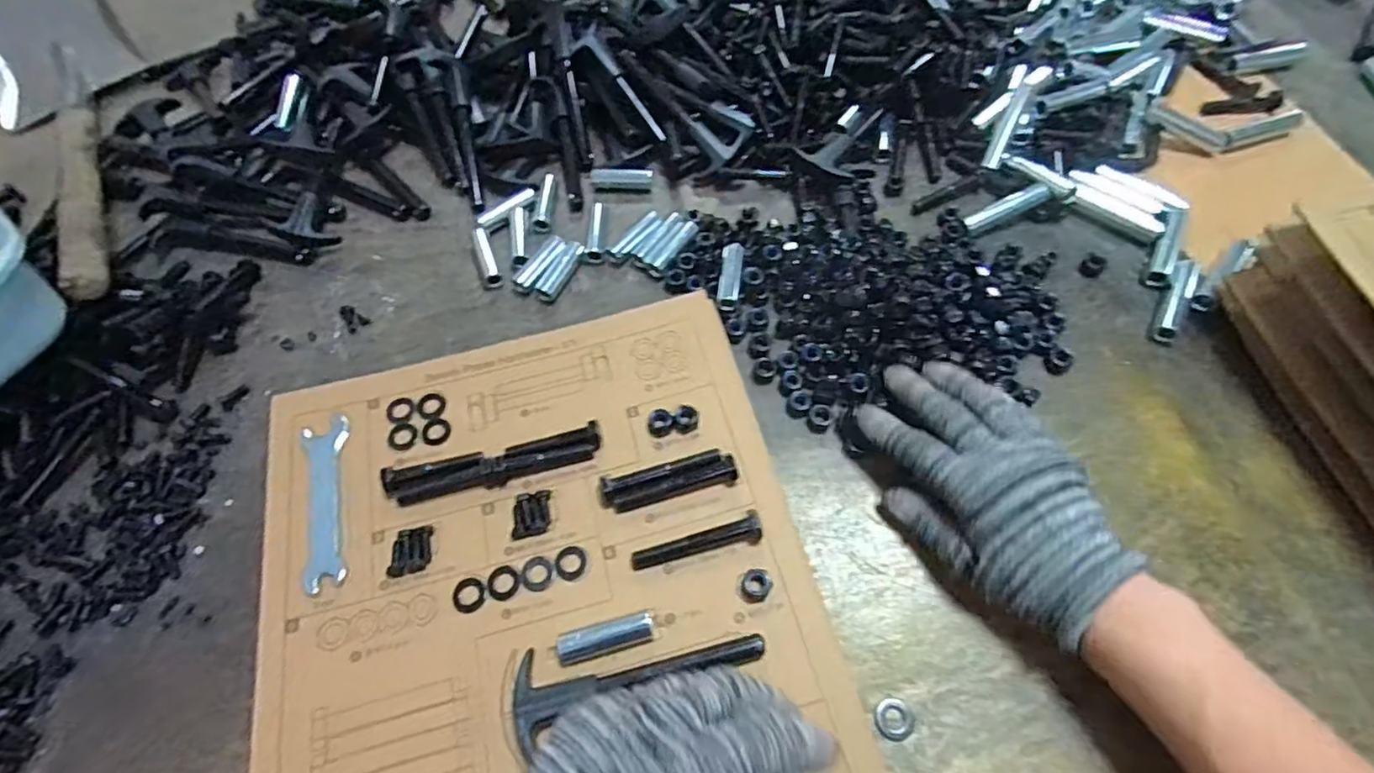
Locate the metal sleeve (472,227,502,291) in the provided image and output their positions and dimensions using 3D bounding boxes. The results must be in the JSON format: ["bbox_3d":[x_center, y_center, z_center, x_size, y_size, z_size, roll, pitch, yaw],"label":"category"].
[{"bbox_3d":[-0.154,-0.098,0.470,0.014,0.009,0.056,-20,63,-8],"label":"metal sleeve"}]

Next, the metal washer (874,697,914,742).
[{"bbox_3d":[0.108,0.174,0.320,0.019,0.004,0.020,-1,62,3],"label":"metal washer"}]

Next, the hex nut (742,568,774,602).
[{"bbox_3d":[0.039,0.110,0.339,0.016,0.008,0.017,29,67,17],"label":"hex nut"}]

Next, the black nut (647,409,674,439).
[{"bbox_3d":[-0.017,0.024,0.390,0.016,0.009,0.016,-1,62,3],"label":"black nut"}]

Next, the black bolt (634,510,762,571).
[{"bbox_3d":[0.006,0.090,0.348,0.075,0.017,0.014,-16,62,-5],"label":"black bolt"}]

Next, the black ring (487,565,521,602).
[{"bbox_3d":[-0.105,0.112,0.350,0.018,0.004,0.019,-1,62,3],"label":"black ring"}]

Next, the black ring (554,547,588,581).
[{"bbox_3d":[-0.067,0.102,0.355,0.019,0.004,0.019,-1,62,3],"label":"black ring"}]

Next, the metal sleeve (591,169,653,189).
[{"bbox_3d":[-0.055,-0.176,0.511,0.050,0.009,0.015,10,63,9],"label":"metal sleeve"}]

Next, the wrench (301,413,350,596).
[{"bbox_3d":[-0.217,0.067,0.366,0.025,0.005,0.109,-15,62,-5],"label":"wrench"}]

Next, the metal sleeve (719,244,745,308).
[{"bbox_3d":[0.032,-0.080,0.444,0.015,0.014,0.049,5,62,6],"label":"metal sleeve"}]

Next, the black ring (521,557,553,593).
[{"bbox_3d":[-0.087,0.108,0.352,0.018,0.004,0.019,-1,62,3],"label":"black ring"}]

